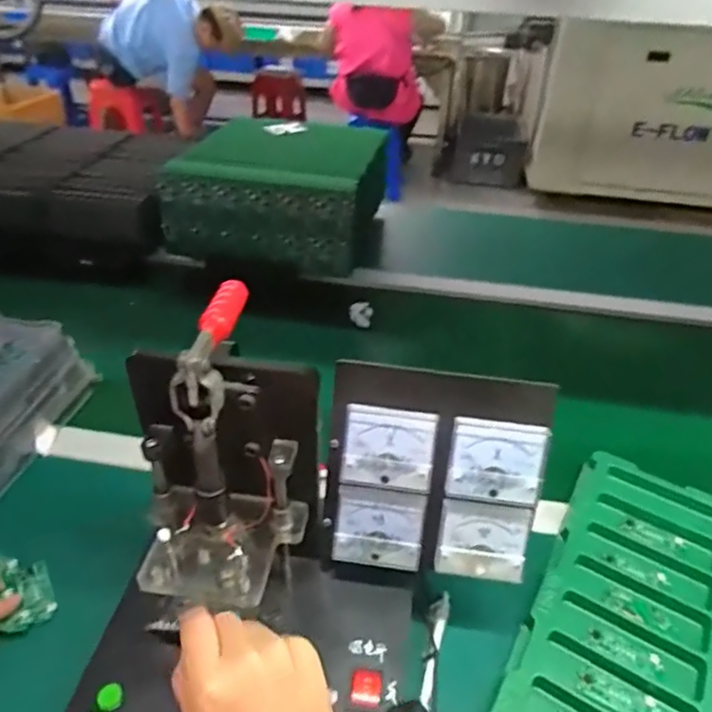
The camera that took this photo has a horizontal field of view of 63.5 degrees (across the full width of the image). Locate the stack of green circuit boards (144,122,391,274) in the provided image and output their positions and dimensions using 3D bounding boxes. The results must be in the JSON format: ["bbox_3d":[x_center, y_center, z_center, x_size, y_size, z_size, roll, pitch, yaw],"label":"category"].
[{"bbox_3d":[-0.129,-0.286,0.991,0.324,0.139,0.294,9,37,9],"label":"stack of green circuit boards"}]

